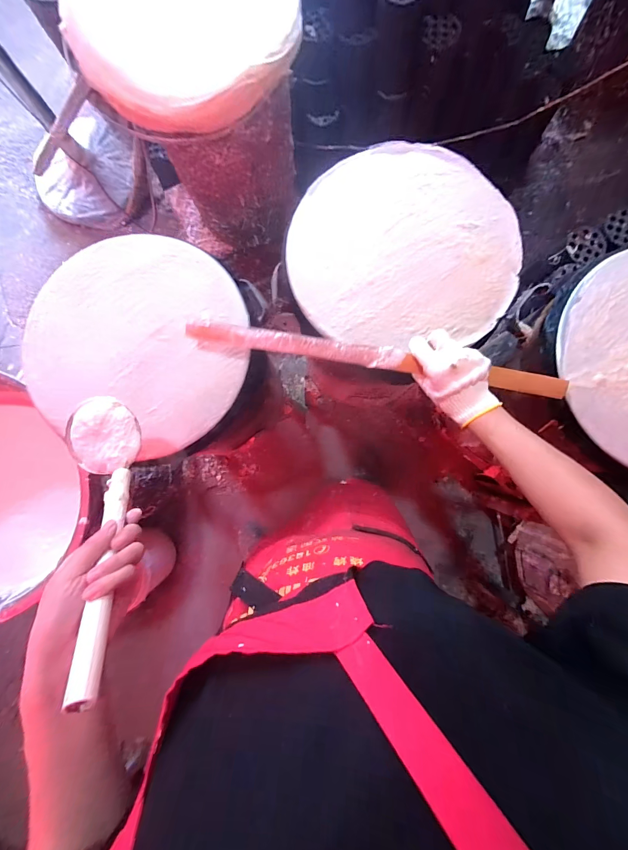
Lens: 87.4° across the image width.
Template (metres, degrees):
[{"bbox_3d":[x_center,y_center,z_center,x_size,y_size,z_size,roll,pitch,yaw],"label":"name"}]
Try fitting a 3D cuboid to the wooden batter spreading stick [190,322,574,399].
[{"bbox_3d":[0.091,-0.102,0.498,0.562,0.021,0.032,9,86,0],"label":"wooden batter spreading stick"}]

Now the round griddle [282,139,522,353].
[{"bbox_3d":[0.144,-0.300,0.541,0.362,0.016,0.334,0,86,2],"label":"round griddle"}]

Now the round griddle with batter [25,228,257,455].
[{"bbox_3d":[-0.293,-0.144,0.536,0.371,0.031,0.333,19,87,3],"label":"round griddle with batter"}]

